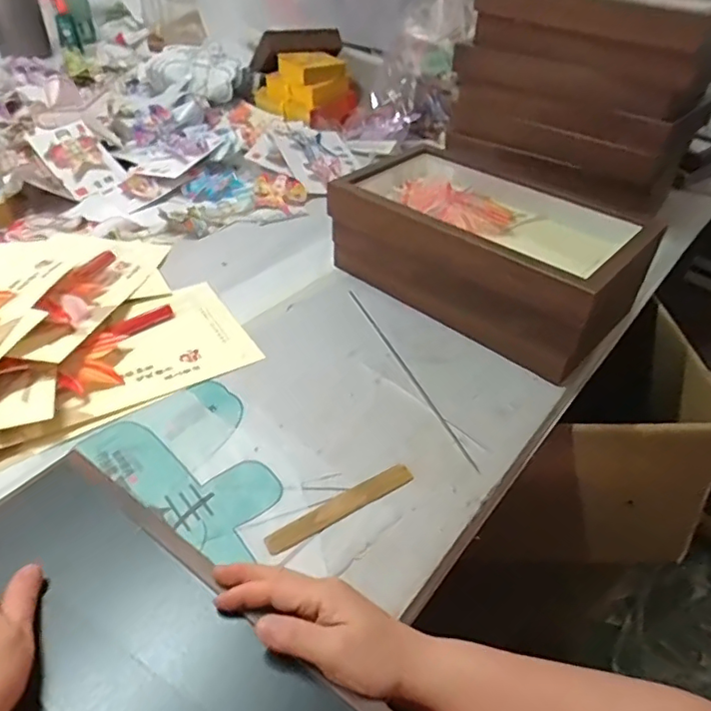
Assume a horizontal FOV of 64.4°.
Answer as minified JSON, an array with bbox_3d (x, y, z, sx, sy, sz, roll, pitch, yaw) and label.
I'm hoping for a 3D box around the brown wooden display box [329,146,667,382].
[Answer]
[{"bbox_3d":[0.151,-0.138,0.707,0.373,0.139,0.208,31,48,28],"label":"brown wooden display box"}]

